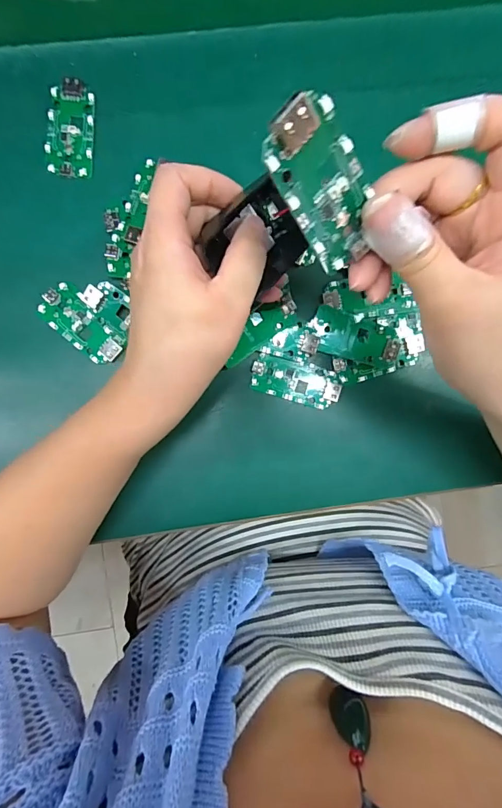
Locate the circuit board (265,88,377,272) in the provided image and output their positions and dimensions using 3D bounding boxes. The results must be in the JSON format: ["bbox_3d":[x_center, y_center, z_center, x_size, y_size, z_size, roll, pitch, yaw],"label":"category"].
[{"bbox_3d":[0.028,-0.079,0.147,0.030,0.006,0.063,-46,136,-1],"label":"circuit board"}]

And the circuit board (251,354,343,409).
[{"bbox_3d":[0.033,-0.015,0.284,0.064,0.004,0.027,15,91,-4],"label":"circuit board"}]

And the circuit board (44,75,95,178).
[{"bbox_3d":[-0.124,-0.190,0.273,0.031,0.004,0.063,4,92,-3],"label":"circuit board"}]

